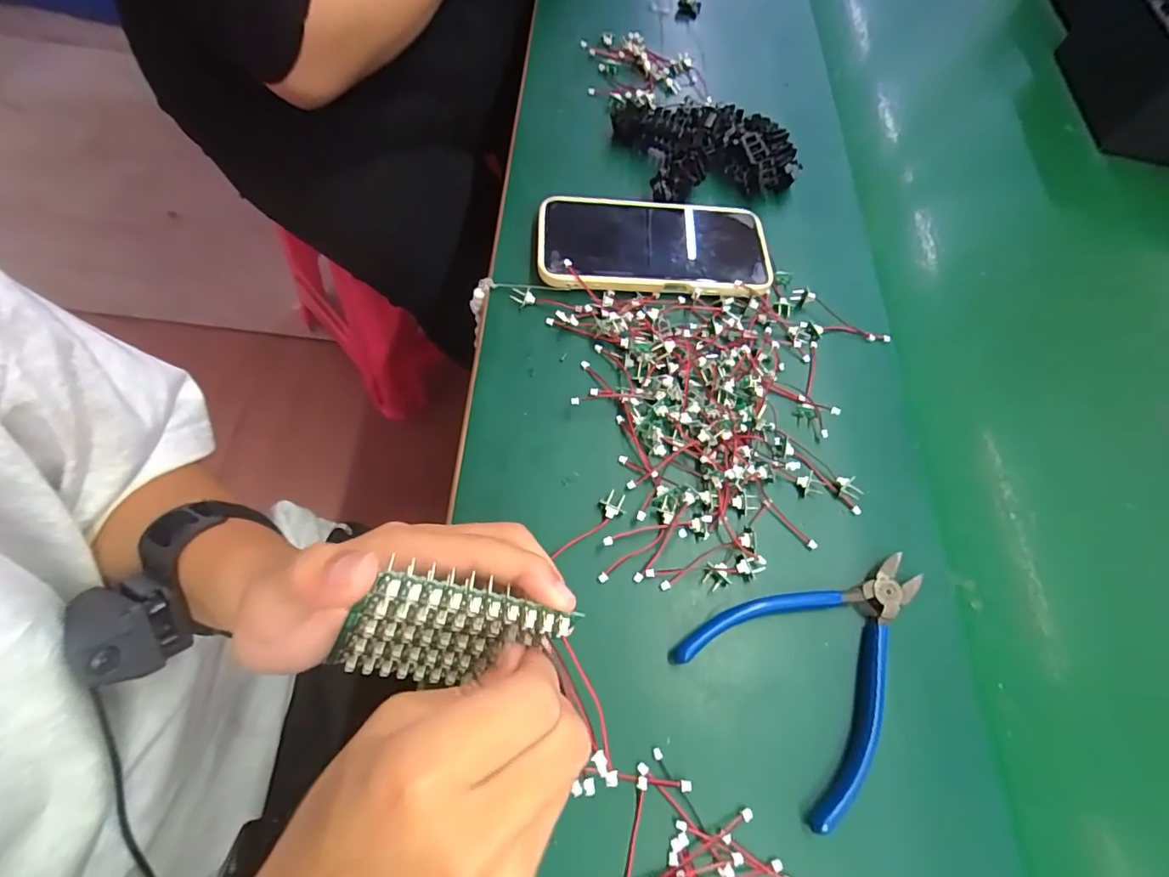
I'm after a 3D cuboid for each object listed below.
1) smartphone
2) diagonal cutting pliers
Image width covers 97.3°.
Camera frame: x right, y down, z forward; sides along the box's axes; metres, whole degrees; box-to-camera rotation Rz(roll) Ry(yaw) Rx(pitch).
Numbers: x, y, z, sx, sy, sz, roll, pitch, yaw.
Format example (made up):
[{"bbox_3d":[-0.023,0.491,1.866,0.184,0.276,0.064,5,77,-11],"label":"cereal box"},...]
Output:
[{"bbox_3d":[0.052,-0.145,0.377,0.170,0.012,0.083,2,65,-7],"label":"smartphone"},{"bbox_3d":[0.132,0.112,0.277,0.137,0.011,0.102,-34,73,-21],"label":"diagonal cutting pliers"}]

